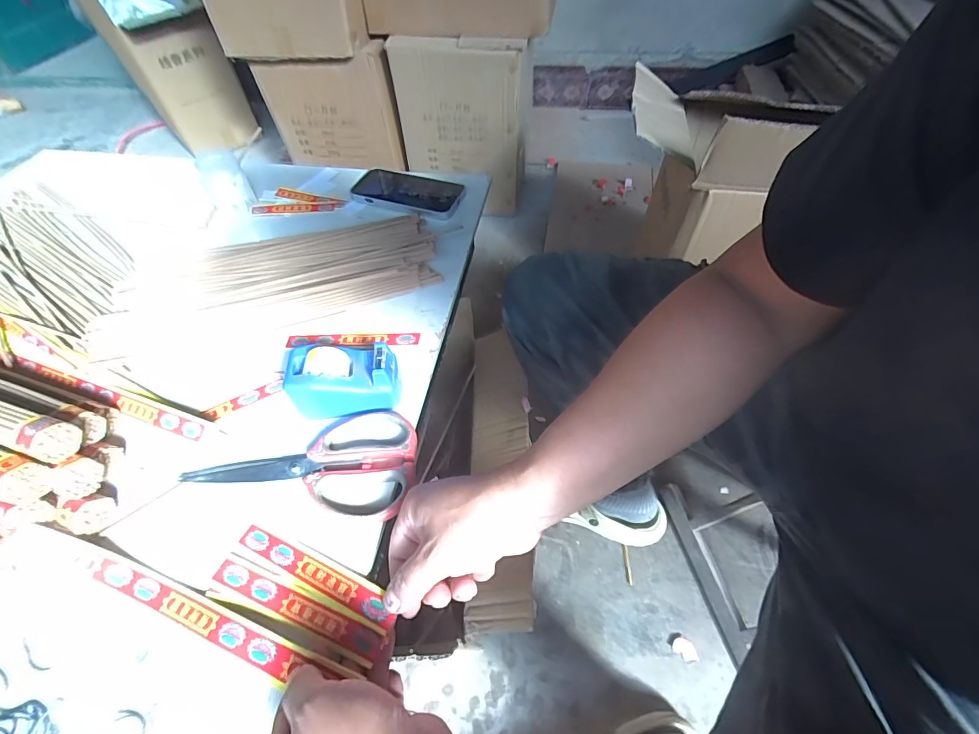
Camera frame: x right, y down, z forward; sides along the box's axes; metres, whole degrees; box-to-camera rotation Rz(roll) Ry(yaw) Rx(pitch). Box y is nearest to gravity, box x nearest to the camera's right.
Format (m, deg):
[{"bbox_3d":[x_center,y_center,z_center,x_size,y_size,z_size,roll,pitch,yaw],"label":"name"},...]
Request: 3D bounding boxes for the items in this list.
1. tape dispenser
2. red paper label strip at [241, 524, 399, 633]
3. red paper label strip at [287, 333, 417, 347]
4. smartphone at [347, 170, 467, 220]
[{"bbox_3d":[-0.137,0.009,0.423,0.099,0.053,0.061,-11,53,-5],"label":"tape dispenser"},{"bbox_3d":[-0.135,0.160,0.343,0.146,0.004,0.018,19,56,18],"label":"red paper label strip"},{"bbox_3d":[-0.152,-0.030,0.488,0.148,0.004,0.015,-1,53,2],"label":"red paper label strip"},{"bbox_3d":[-0.118,-0.258,0.643,0.167,0.011,0.084,15,56,14],"label":"smartphone"}]

